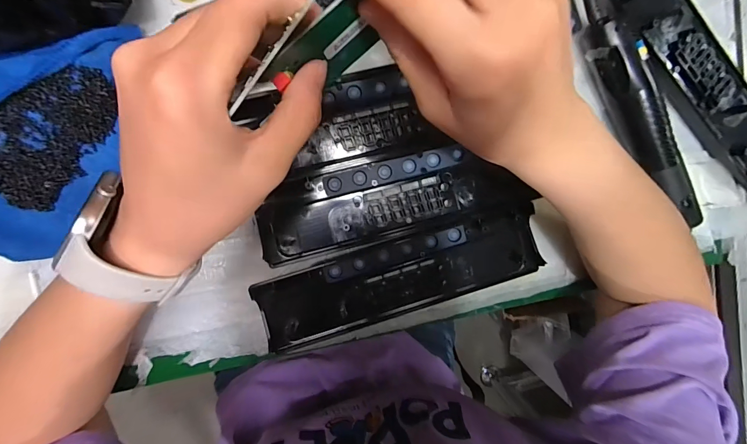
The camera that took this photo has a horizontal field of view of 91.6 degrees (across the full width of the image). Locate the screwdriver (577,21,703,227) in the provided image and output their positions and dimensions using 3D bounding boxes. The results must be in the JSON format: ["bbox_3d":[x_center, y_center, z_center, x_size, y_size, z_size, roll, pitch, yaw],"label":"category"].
[{"bbox_3d":[0.237,-0.085,0.317,0.031,0.031,0.189,-32,99,-3],"label":"screwdriver"}]

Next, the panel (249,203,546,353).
[{"bbox_3d":[0.027,0.052,0.318,0.244,0.012,0.065,-14,97,-6],"label":"panel"}]

